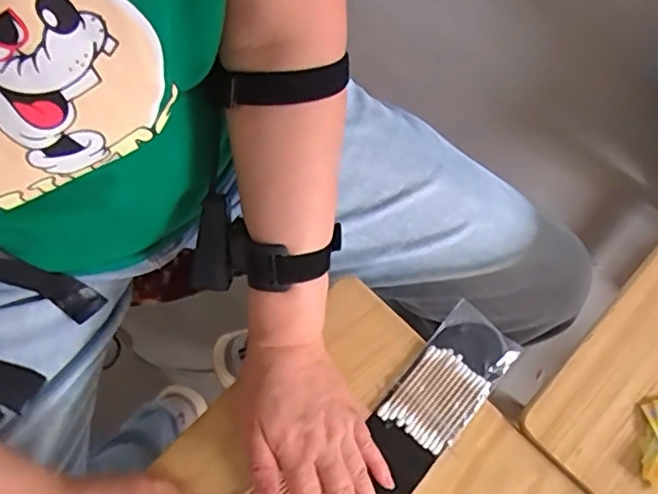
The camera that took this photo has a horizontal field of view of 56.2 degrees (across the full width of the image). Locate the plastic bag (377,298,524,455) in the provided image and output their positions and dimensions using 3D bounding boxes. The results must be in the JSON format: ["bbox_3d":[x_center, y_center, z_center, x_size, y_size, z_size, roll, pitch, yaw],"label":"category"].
[{"bbox_3d":[0.098,0.104,0.494,0.062,0.005,0.115,40,75,11],"label":"plastic bag"}]

